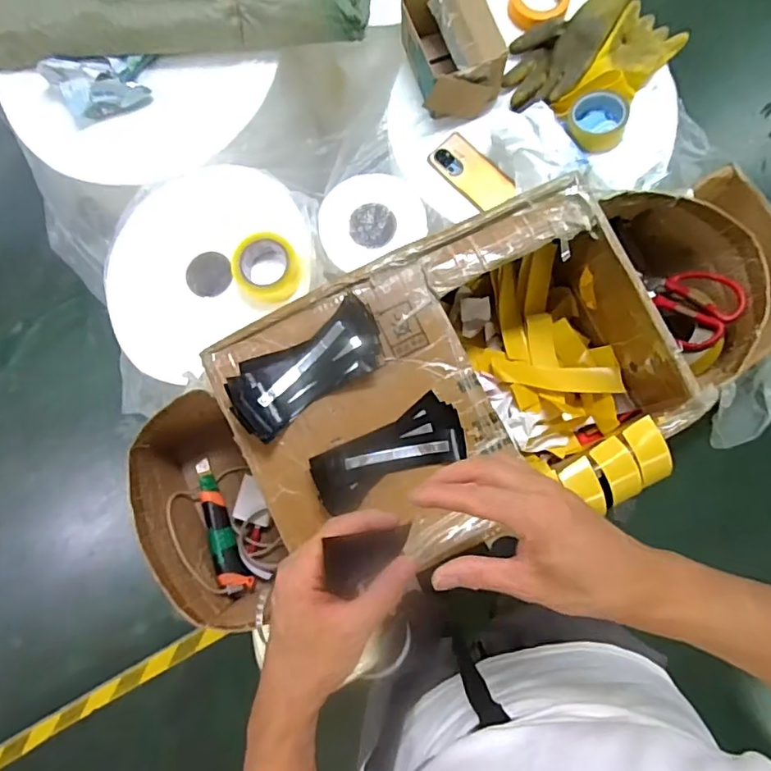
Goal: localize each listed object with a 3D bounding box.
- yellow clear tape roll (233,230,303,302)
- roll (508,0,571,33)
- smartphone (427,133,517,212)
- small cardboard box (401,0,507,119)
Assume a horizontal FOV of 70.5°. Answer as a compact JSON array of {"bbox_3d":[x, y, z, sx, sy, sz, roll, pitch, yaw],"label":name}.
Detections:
[{"bbox_3d":[-0.200,-0.197,0.923,0.110,0.042,0.107,0,83,2],"label":"yellow clear tape roll"},{"bbox_3d":[0.279,-0.704,0.986,0.107,0.034,0.115,0,83,2],"label":"roll"},{"bbox_3d":[0.151,-0.370,0.954,0.078,0.012,0.157,-44,83,-3],"label":"smartphone"},{"bbox_3d":[0.114,-0.571,0.930,0.144,0.093,0.204,-12,83,1],"label":"small cardboard box"}]

